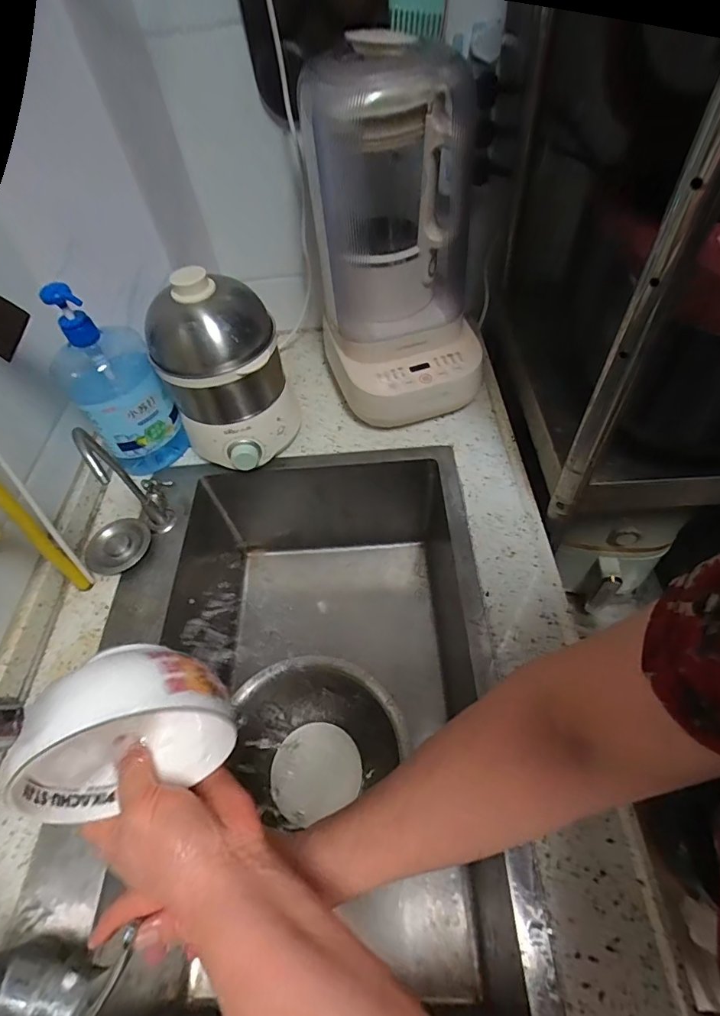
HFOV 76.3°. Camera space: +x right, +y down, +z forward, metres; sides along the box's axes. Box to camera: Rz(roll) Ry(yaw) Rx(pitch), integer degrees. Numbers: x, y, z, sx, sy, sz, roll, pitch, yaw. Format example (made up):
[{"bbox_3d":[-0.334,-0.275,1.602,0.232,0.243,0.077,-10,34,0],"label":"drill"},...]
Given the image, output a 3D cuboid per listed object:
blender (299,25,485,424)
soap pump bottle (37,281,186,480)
[{"bbox_3d":[0.053,-0.301,0.585,0.196,0.390,0.173,-17,55,-6],"label":"blender"},{"bbox_3d":[-0.316,-0.155,0.600,0.112,0.242,0.071,-34,58,-19],"label":"soap pump bottle"}]

